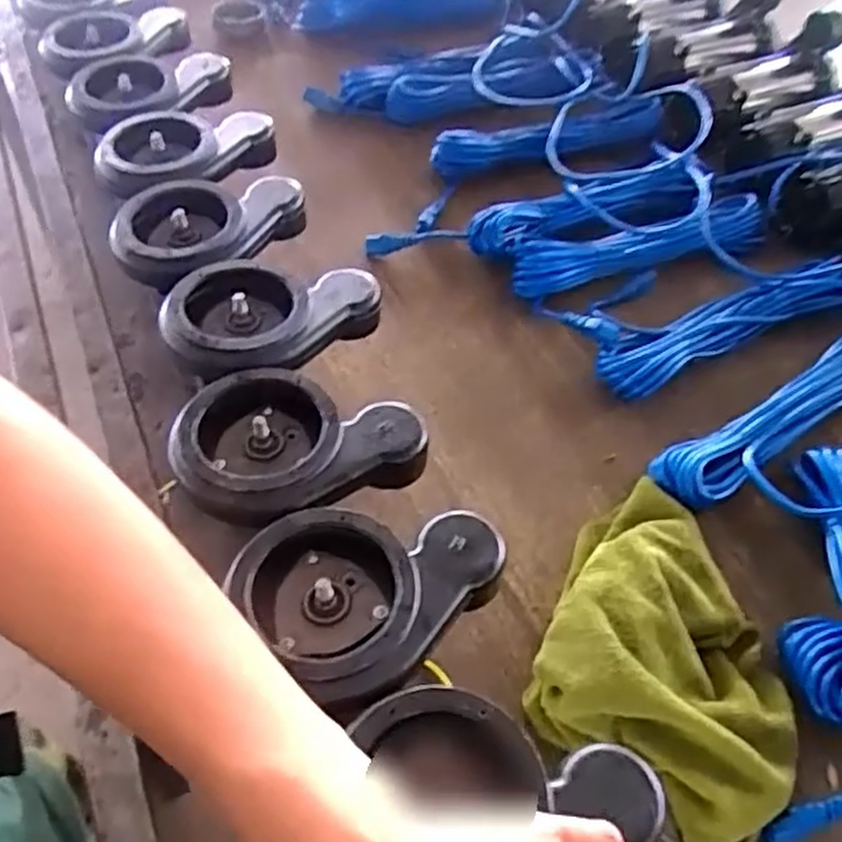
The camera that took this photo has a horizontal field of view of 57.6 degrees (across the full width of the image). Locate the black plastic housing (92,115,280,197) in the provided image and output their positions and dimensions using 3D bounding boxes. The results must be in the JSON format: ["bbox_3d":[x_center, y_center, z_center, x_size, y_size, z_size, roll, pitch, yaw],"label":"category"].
[{"bbox_3d":[-0.229,-0.254,0.743,0.157,0.037,0.127,1,53,2],"label":"black plastic housing"}]

